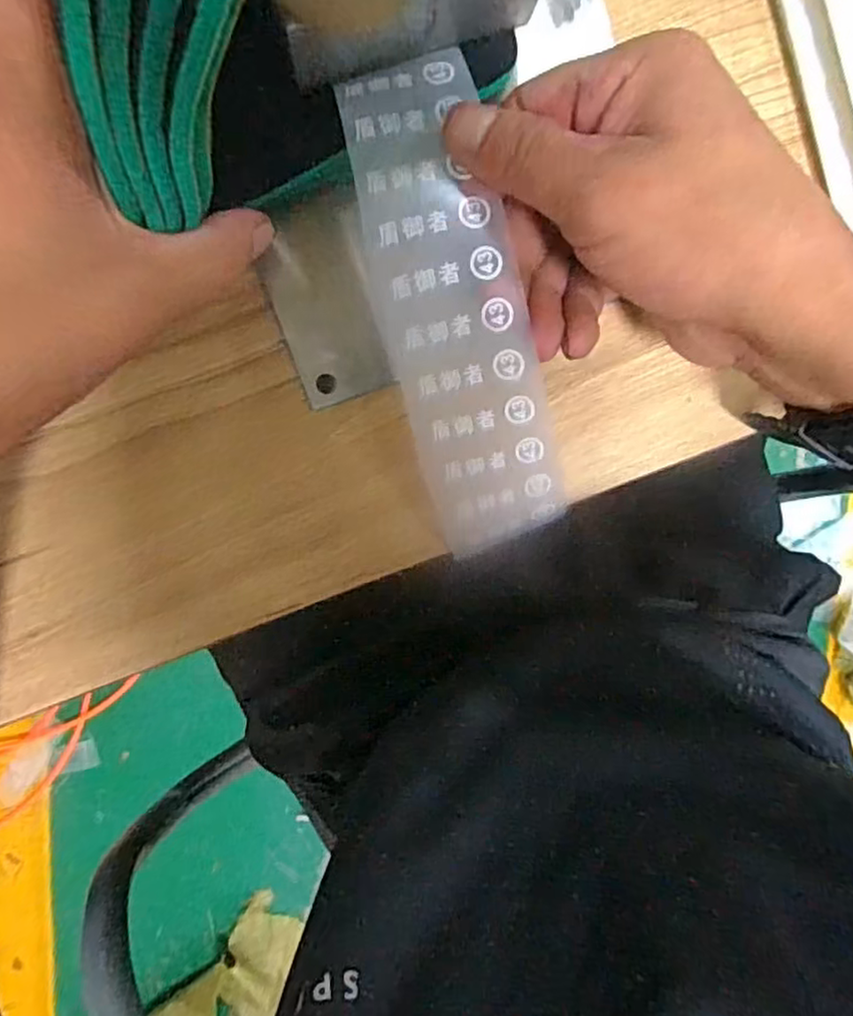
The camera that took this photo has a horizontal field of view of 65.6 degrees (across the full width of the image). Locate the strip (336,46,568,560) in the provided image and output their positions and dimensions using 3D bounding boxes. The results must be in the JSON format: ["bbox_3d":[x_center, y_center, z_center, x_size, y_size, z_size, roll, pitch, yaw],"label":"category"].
[{"bbox_3d":[0.010,-0.061,0.219,0.045,0.028,0.159,-17,107,-2],"label":"strip"}]

